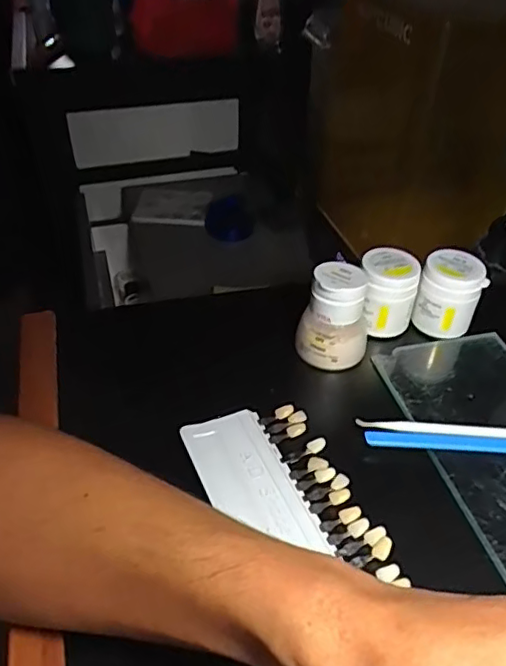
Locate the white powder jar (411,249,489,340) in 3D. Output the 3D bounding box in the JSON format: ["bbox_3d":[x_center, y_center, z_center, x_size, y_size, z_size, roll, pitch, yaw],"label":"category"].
[{"bbox_3d":[0.145,-0.028,0.433,0.043,0.054,0.043,1,41,-1],"label":"white powder jar"}]

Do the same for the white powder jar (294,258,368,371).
[{"bbox_3d":[0.057,-0.012,0.401,0.046,0.063,0.042,9,41,7],"label":"white powder jar"}]

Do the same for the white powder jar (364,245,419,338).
[{"bbox_3d":[0.098,-0.027,0.429,0.040,0.057,0.042,1,41,-1],"label":"white powder jar"}]

